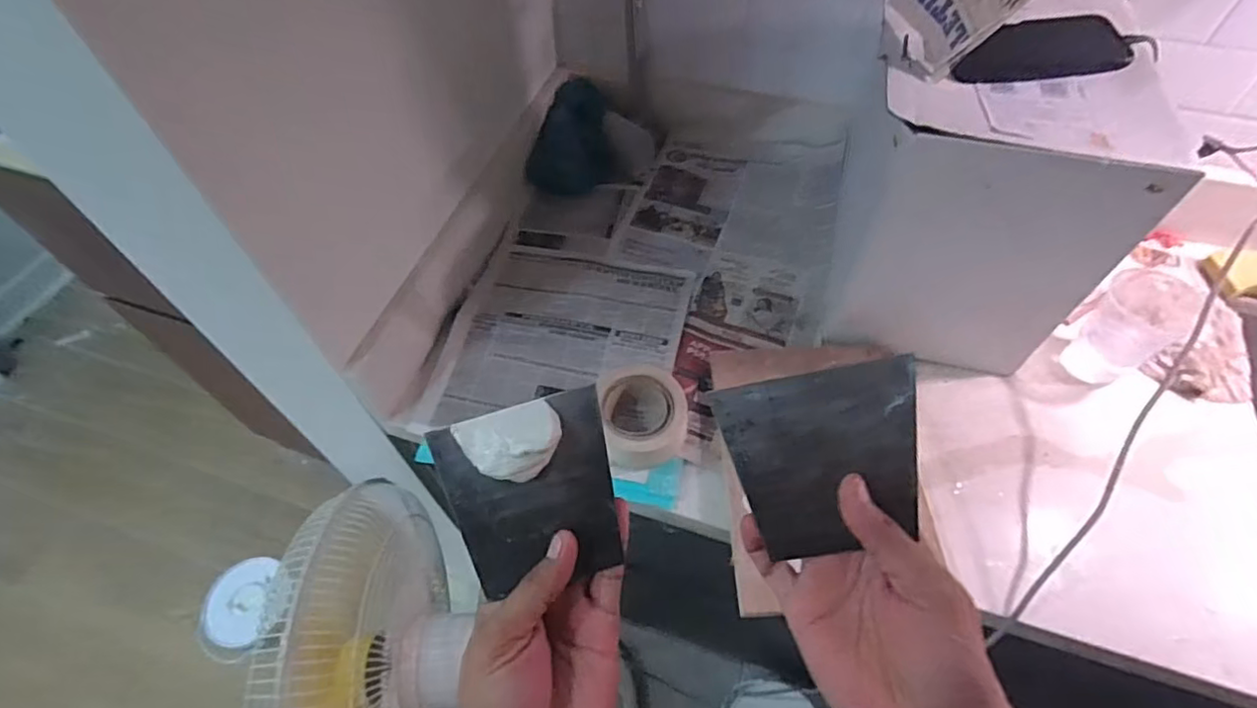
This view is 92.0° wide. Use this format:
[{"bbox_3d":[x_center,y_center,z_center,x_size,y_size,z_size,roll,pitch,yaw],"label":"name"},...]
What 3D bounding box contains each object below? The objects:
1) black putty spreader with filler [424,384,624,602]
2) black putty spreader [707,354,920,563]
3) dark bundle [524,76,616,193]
[{"bbox_3d":[-0.052,0.077,0.329,0.092,0.017,0.096,-15,91,-3],"label":"black putty spreader with filler"},{"bbox_3d":[0.108,0.058,0.332,0.103,0.006,0.096,-12,88,10],"label":"black putty spreader"},{"bbox_3d":[-0.085,-0.336,0.942,0.120,0.089,0.166,4,56,5],"label":"dark bundle"}]

